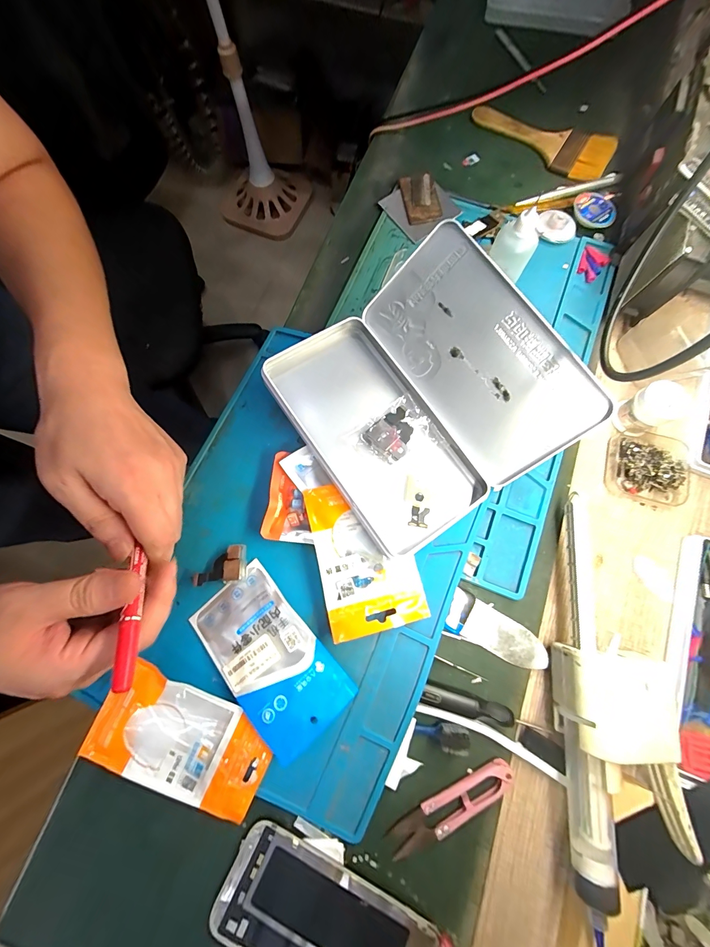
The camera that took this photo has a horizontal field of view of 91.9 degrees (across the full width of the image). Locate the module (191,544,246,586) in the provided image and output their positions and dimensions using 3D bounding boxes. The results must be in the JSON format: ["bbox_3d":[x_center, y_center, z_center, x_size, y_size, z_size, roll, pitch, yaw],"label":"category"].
[{"bbox_3d":[-0.108,0.073,0.274,0.041,0.008,0.029,-6,76,0],"label":"module"}]

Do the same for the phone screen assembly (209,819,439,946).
[{"bbox_3d":[-0.021,0.306,0.230,0.145,0.008,0.071,27,78,7],"label":"phone screen assembly"}]

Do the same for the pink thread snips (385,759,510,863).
[{"bbox_3d":[0.069,0.238,0.244,0.099,0.009,0.021,-31,78,-6],"label":"pink thread snips"}]

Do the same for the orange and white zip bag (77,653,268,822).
[{"bbox_3d":[-0.122,0.188,0.241,0.121,0.019,0.070,24,78,7],"label":"orange and white zip bag"}]

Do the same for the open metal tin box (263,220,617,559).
[{"bbox_3d":[0.050,-0.063,0.280,0.190,0.080,0.193,-34,78,-7],"label":"open metal tin box"}]

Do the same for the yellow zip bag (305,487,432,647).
[{"bbox_3d":[0.007,0.063,0.269,0.072,0.007,0.112,-12,76,-10],"label":"yellow zip bag"}]

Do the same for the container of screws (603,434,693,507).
[{"bbox_3d":[0.259,-0.005,0.300,0.062,0.021,0.057,17,77,5],"label":"container of screws"}]

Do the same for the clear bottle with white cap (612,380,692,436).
[{"bbox_3d":[0.257,-0.056,0.299,0.038,0.039,0.032,-23,77,-4],"label":"clear bottle with white cap"}]

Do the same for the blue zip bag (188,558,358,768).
[{"bbox_3d":[-0.063,0.135,0.254,0.069,0.009,0.124,-42,79,-8],"label":"blue zip bag"}]

